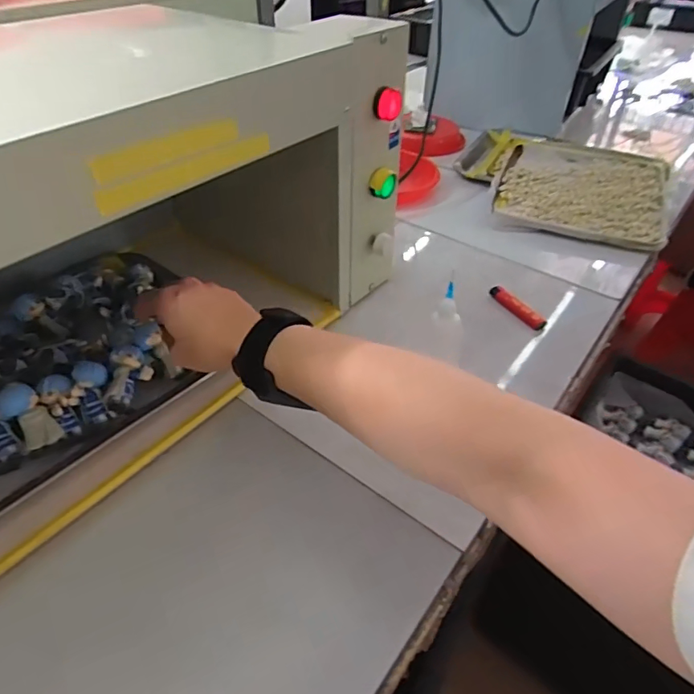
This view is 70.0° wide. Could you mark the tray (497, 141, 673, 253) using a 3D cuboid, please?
[{"bbox_3d":[0.376,-0.250,0.802,0.248,0.049,0.305,19,45,19],"label":"tray"}]

